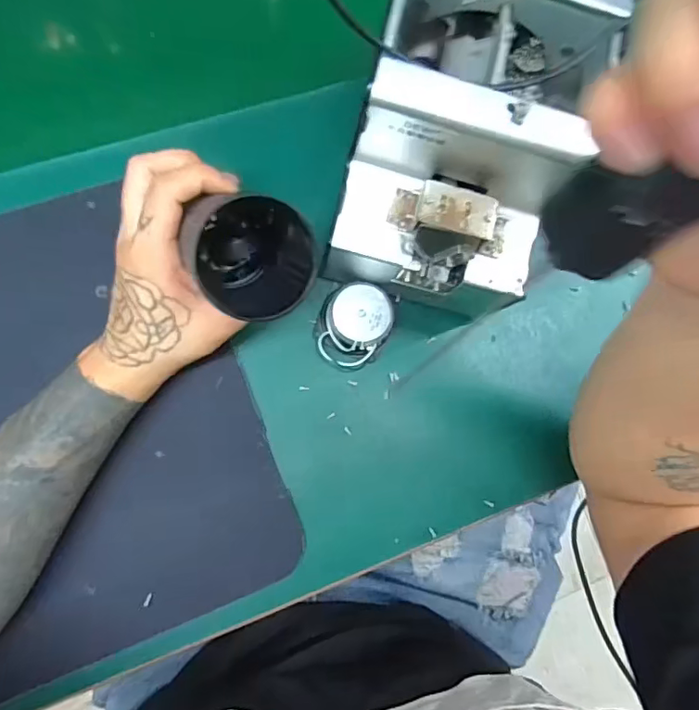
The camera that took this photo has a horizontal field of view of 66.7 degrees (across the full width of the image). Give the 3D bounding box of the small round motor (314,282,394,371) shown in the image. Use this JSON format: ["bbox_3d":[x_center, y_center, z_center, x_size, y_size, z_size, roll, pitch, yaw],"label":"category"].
[{"bbox_3d":[0.002,-0.021,0.375,0.050,0.028,0.057,34,81,-3],"label":"small round motor"}]

